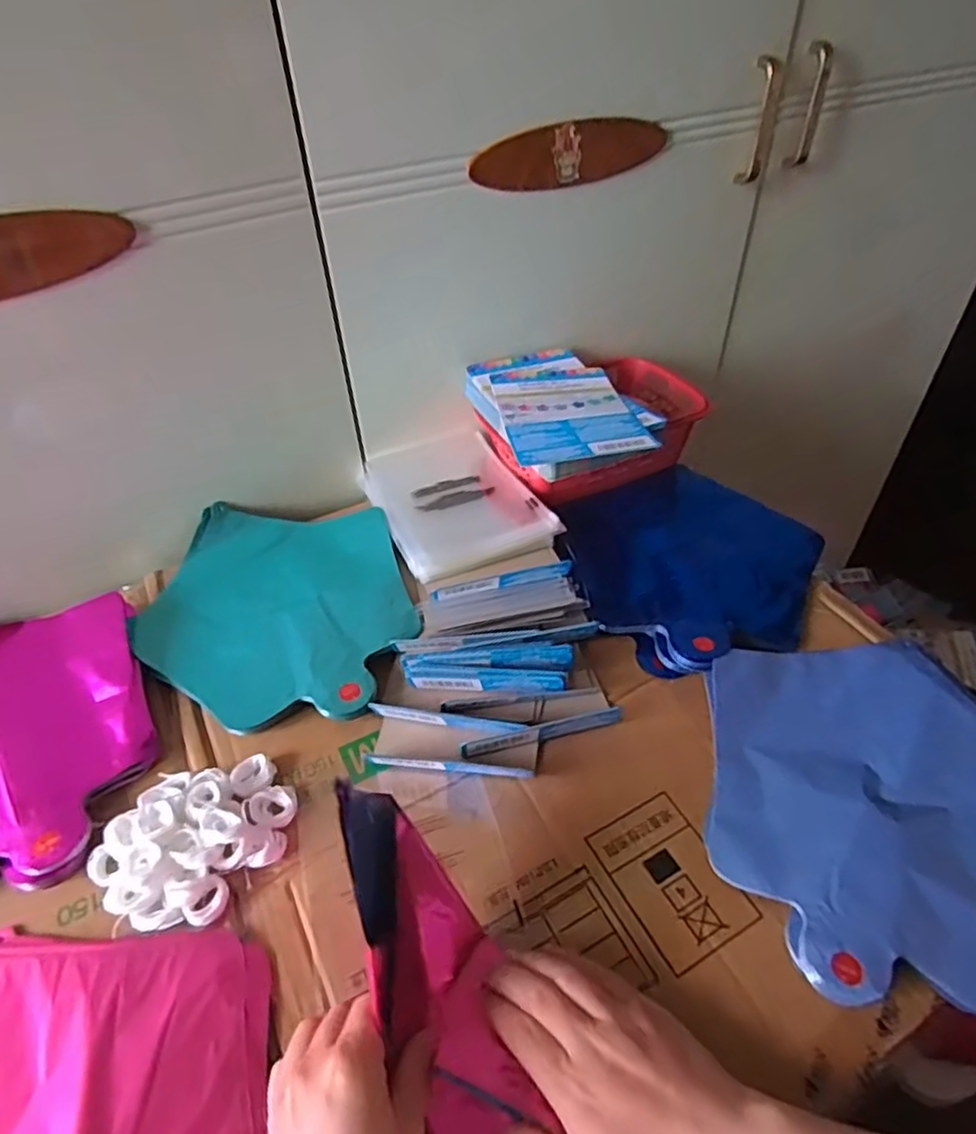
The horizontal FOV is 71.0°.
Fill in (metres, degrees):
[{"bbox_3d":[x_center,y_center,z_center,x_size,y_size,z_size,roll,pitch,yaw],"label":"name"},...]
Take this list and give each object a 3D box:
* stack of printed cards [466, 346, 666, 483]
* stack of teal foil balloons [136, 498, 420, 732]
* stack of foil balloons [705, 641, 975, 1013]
[{"bbox_3d":[0.063,-0.147,0.618,0.135,0.041,0.223,-14,45,-12],"label":"stack of printed cards"},{"bbox_3d":[-0.176,0.025,0.567,0.208,0.018,0.252,-14,45,-13],"label":"stack of teal foil balloons"},{"bbox_3d":[0.259,0.142,0.437,0.236,0.024,0.215,-7,44,-6],"label":"stack of foil balloons"}]

